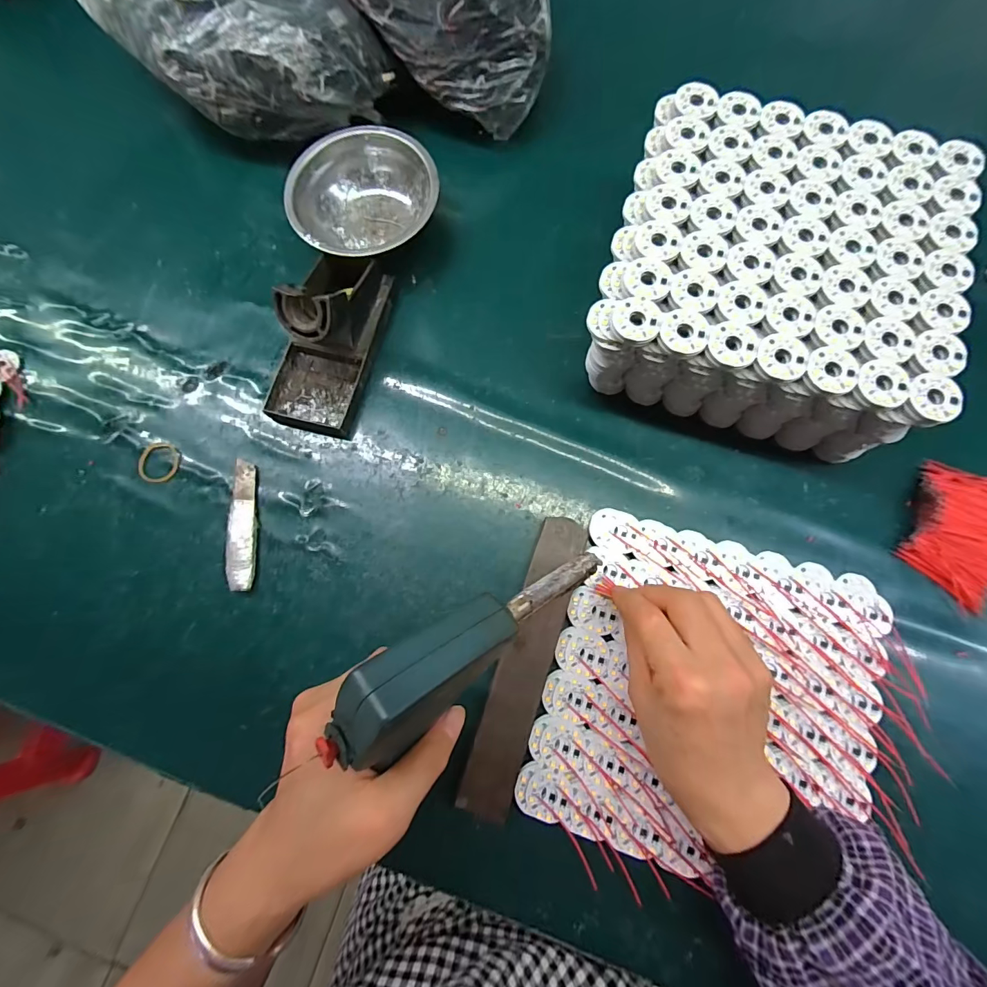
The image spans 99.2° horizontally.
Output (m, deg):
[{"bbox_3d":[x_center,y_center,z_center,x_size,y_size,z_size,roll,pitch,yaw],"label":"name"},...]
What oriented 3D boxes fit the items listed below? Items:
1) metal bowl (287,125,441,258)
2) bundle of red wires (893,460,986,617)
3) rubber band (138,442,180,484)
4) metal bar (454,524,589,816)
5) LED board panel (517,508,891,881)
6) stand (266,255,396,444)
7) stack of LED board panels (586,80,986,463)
[{"bbox_3d":[-0.111,-0.257,0.375,0.124,0.040,0.124,0,79,1],"label":"metal bowl"},{"bbox_3d":[0.355,0.029,0.314,0.069,0.017,0.104,26,80,6],"label":"bundle of red wires"},{"bbox_3d":[-0.276,-0.025,0.346,0.034,0.004,0.034,4,79,2],"label":"rubber band"},{"bbox_3d":[0.024,0.116,0.299,0.037,0.023,0.201,18,79,5],"label":"metal bar"},{"bbox_3d":[0.151,0.139,0.293,0.216,0.013,0.217,17,79,4],"label":"LED board panel"},{"bbox_3d":[-0.138,-0.128,0.333,0.074,0.062,0.148,12,79,3],"label":"stand"},{"bbox_3d":[0.202,-0.162,0.322,0.222,0.089,0.215,18,79,4],"label":"stack of LED board panels"}]

